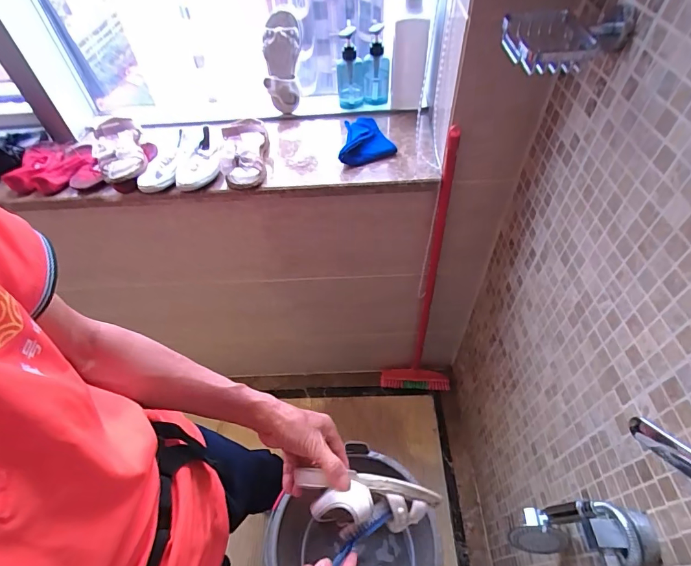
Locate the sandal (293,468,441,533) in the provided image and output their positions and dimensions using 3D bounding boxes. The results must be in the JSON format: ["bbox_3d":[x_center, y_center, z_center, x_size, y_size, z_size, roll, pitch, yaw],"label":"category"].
[{"bbox_3d":[0.030,0.282,0.498,0.189,0.062,0.054,16,48,-17],"label":"sandal"}]

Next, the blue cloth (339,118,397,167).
[{"bbox_3d":[0.027,-0.306,0.830,0.128,0.036,0.124,-19,52,-12],"label":"blue cloth"}]

